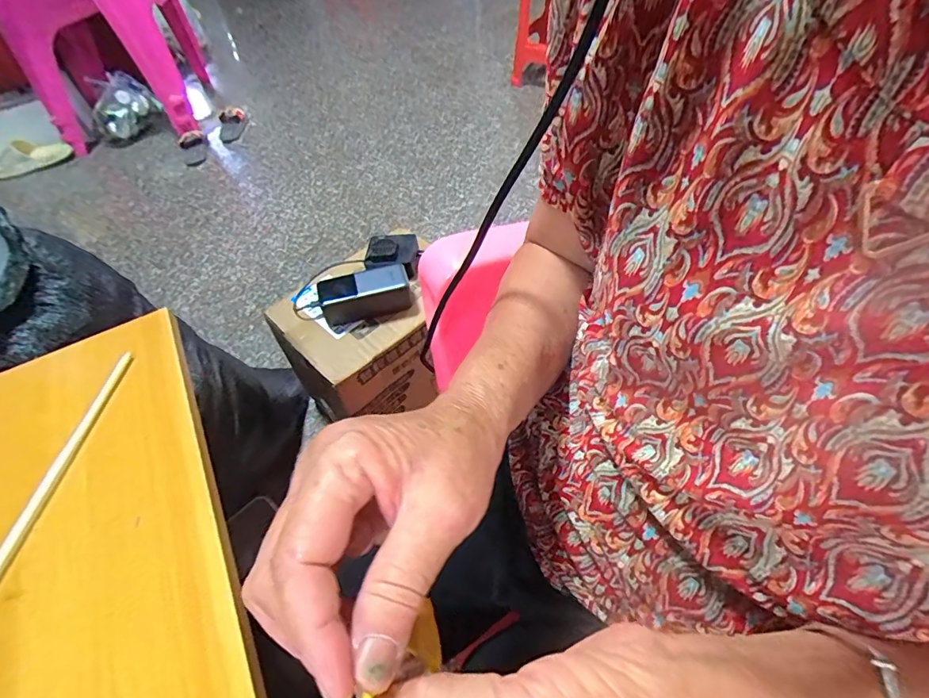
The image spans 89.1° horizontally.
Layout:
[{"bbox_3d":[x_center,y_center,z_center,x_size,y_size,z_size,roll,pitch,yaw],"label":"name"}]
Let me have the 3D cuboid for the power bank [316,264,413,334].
[{"bbox_3d":[-0.149,-0.082,0.704,0.130,0.057,0.056,-21,53,-10],"label":"power bank"}]

